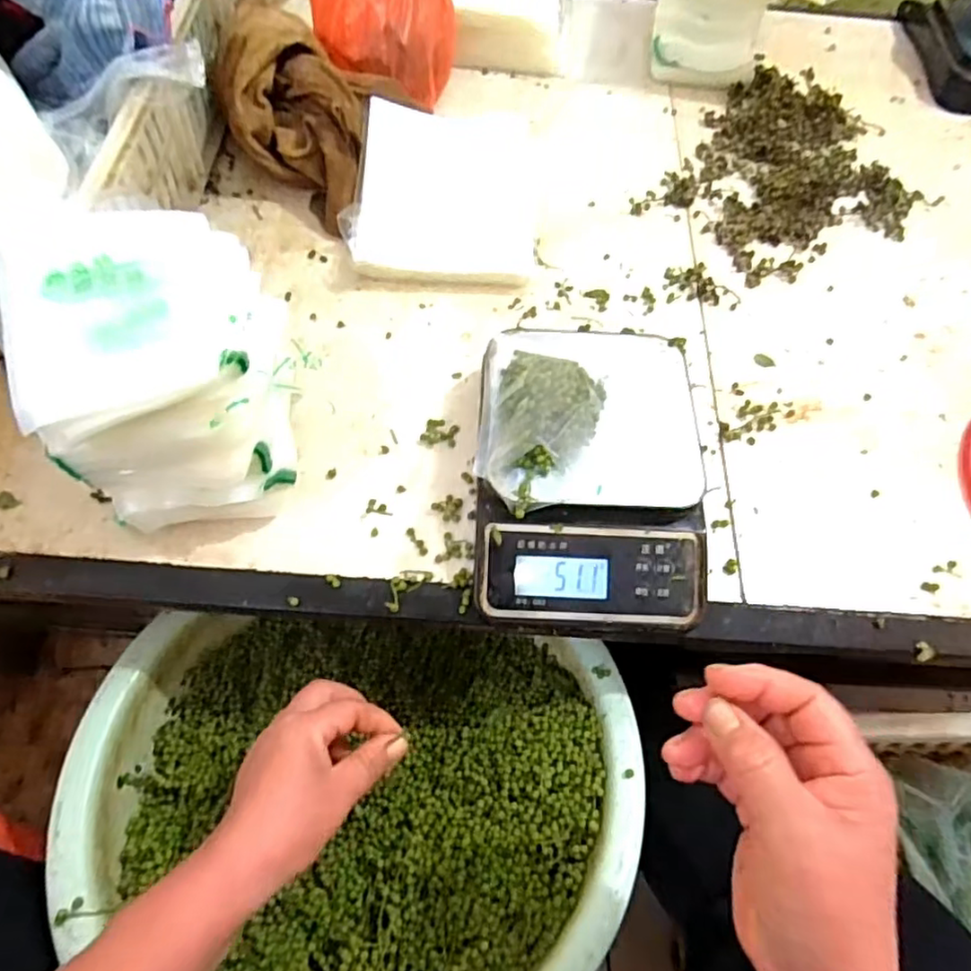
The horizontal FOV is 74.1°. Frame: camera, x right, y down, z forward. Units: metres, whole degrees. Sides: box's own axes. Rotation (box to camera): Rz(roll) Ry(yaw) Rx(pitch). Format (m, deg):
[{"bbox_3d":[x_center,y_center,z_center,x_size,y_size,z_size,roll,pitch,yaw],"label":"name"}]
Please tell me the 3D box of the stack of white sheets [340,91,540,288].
[{"bbox_3d":[-0.037,-0.274,0.596,0.161,0.037,0.222,2,61,-3],"label":"stack of white sheets"}]

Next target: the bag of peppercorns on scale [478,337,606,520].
[{"bbox_3d":[0.035,-0.044,0.420,0.080,0.030,0.123,9,61,1],"label":"bag of peppercorns on scale"}]

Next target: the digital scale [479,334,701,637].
[{"bbox_3d":[0.071,-0.015,0.451,0.153,0.057,0.217,3,61,-2],"label":"digital scale"}]

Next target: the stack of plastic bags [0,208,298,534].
[{"bbox_3d":[-0.202,-0.066,0.412,0.134,0.144,0.153,-6,62,-7],"label":"stack of plastic bags"}]

